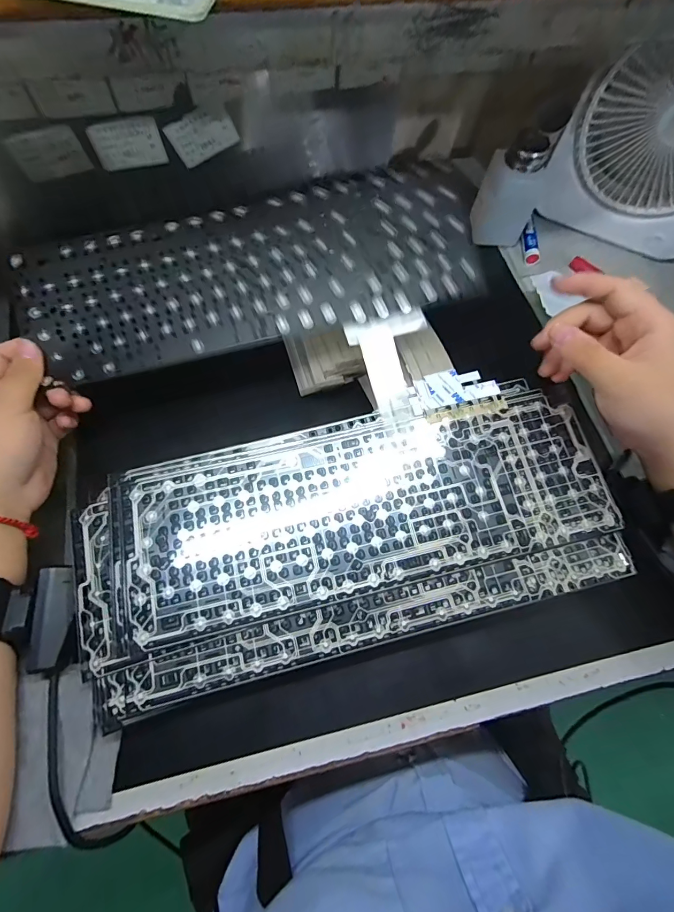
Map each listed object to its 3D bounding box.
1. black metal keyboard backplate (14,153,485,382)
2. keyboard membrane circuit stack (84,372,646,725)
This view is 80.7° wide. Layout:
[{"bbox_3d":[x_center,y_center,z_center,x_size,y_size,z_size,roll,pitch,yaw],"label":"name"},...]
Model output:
[{"bbox_3d":[-0.067,-0.149,0.322,0.364,0.006,0.120,-15,86,-2],"label":"black metal keyboard backplate"},{"bbox_3d":[0.014,0.050,0.297,0.389,0.017,0.167,-13,68,-8],"label":"keyboard membrane circuit stack"}]

